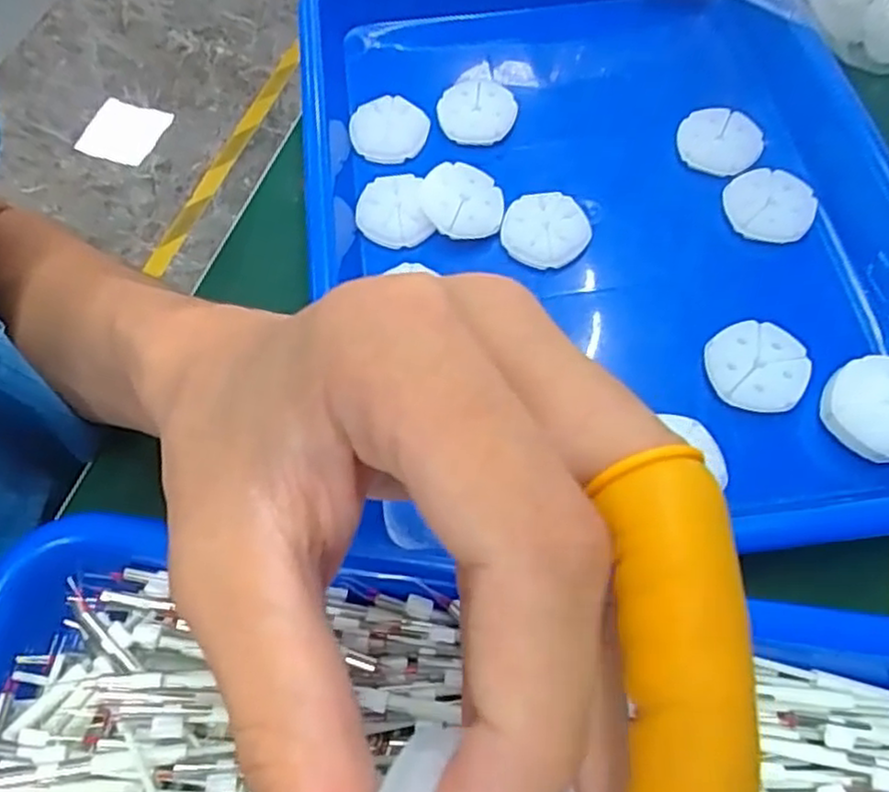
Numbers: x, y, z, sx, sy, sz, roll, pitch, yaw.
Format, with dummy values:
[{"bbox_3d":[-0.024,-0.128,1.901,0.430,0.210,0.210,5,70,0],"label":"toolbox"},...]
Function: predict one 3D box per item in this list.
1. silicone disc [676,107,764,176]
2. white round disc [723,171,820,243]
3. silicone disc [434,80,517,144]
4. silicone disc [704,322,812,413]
[{"bbox_3d":[0.127,-0.118,0.319,0.037,0.004,0.031,36,84,19],"label":"silicone disc"},{"bbox_3d":[0.141,-0.084,0.299,0.036,0.005,0.033,13,64,8],"label":"white round disc"},{"bbox_3d":[0.016,-0.139,0.340,0.038,0.032,0.007,9,50,-2],"label":"silicone disc"},{"bbox_3d":[0.120,-0.012,0.265,0.037,0.007,0.034,-1,63,1],"label":"silicone disc"}]

